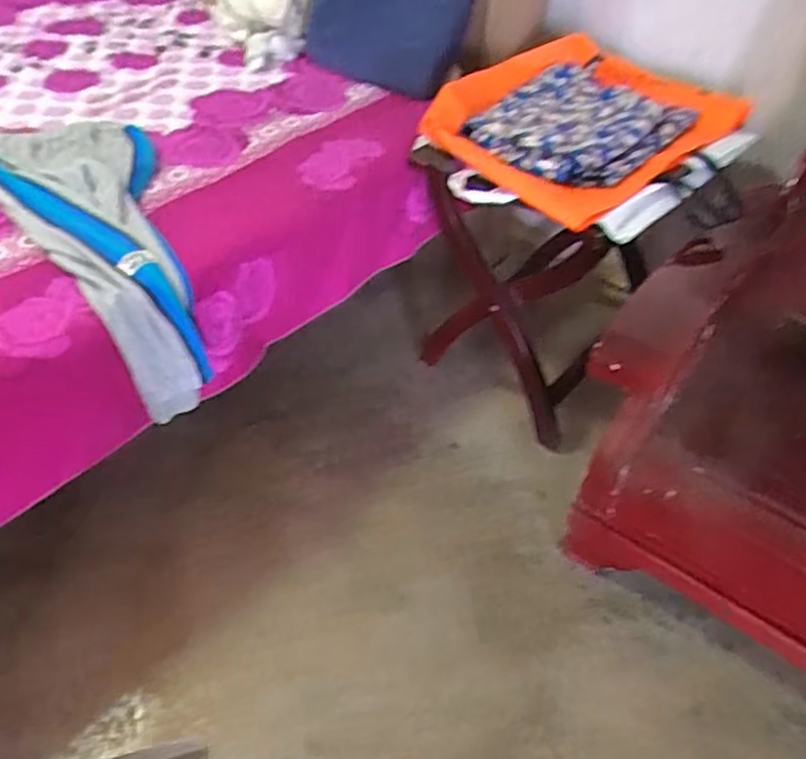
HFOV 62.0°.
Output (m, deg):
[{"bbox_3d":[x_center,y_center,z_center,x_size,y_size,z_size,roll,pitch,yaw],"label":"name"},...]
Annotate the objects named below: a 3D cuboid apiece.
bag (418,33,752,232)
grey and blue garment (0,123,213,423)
[{"bbox_3d":[0.319,-0.460,1.171,0.497,0.053,0.371,-35,67,-27],"label":"bag"},{"bbox_3d":[-0.540,-0.238,1.253,0.285,0.238,0.712,-24,52,-23],"label":"grey and blue garment"}]

